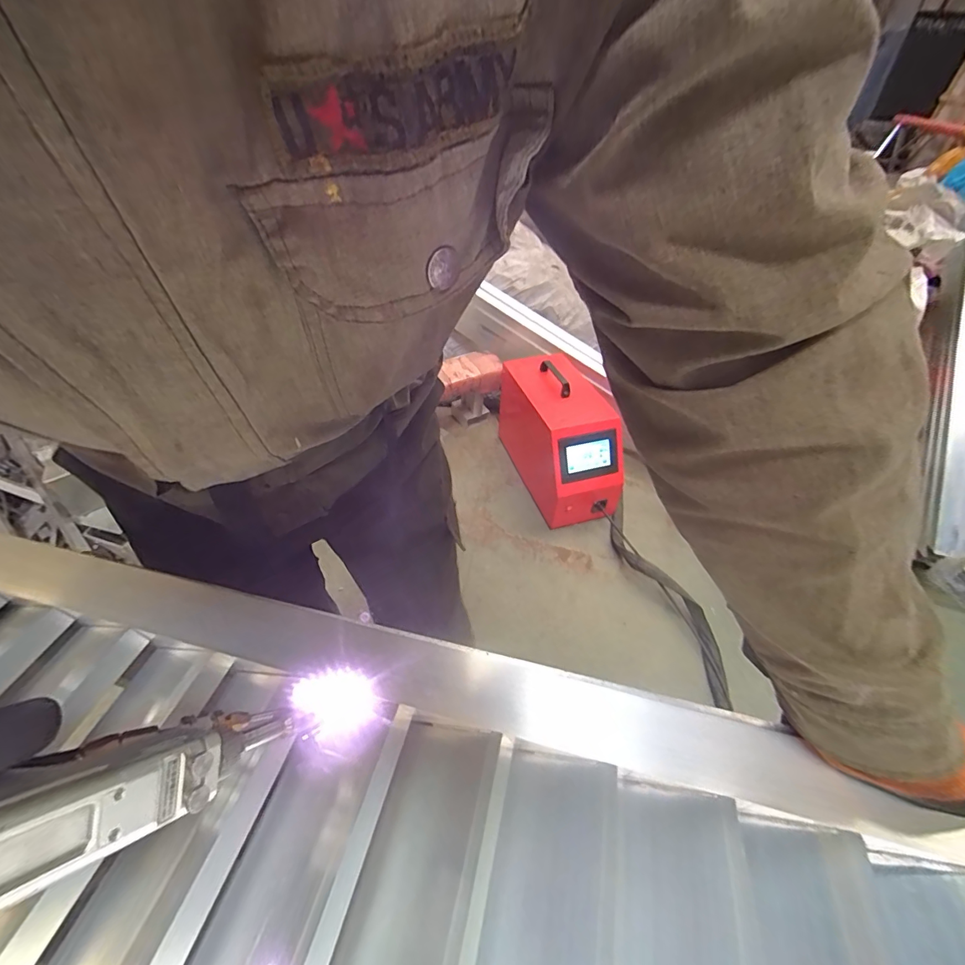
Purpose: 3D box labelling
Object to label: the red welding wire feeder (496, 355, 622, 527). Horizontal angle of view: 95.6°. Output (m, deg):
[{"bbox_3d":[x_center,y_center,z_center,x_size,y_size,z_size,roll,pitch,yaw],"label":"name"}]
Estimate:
[{"bbox_3d":[0.270,-0.174,1.607,0.265,0.351,0.592,-11,46,-13],"label":"red welding wire feeder"}]

